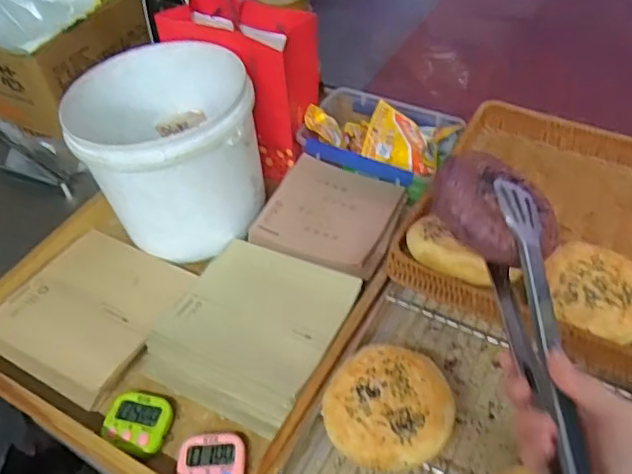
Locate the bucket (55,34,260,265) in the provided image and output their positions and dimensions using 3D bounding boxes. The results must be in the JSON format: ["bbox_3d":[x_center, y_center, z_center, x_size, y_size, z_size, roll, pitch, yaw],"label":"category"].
[{"bbox_3d":[-0.176,-0.112,0.717,0.199,0.169,0.218,-3,49,4],"label":"bucket"}]

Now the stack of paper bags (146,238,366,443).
[{"bbox_3d":[-0.068,0.097,0.642,0.180,0.044,0.185,20,54,22],"label":"stack of paper bags"}]

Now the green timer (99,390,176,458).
[{"bbox_3d":[-0.181,0.188,0.588,0.063,0.013,0.060,10,51,14],"label":"green timer"}]

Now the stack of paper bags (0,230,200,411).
[{"bbox_3d":[-0.262,0.086,0.674,0.182,0.032,0.180,20,54,22],"label":"stack of paper bags"}]

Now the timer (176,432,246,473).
[{"bbox_3d":[-0.100,0.221,0.557,0.063,0.015,0.061,-5,49,2],"label":"timer"}]

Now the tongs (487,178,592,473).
[{"bbox_3d":[0.153,0.067,0.402,0.036,0.049,0.279,0,47,6],"label":"tongs"}]

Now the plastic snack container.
[{"bbox_3d":[0.085,-0.132,0.805,0.204,0.063,0.154,23,55,24],"label":"plastic snack container"}]

